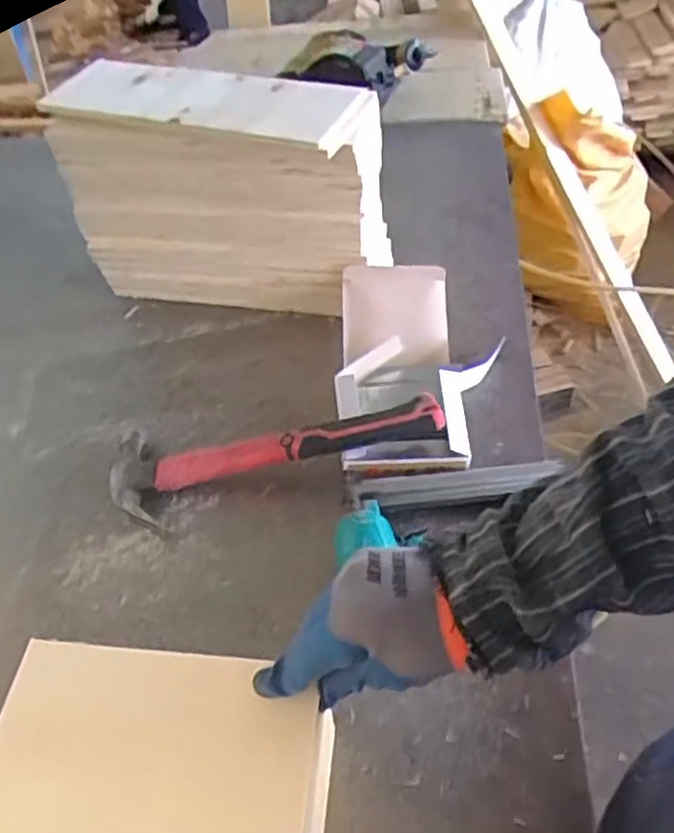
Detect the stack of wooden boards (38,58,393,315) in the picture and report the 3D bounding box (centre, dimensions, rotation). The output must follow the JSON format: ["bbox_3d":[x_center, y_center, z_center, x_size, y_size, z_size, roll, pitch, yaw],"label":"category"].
[{"bbox_3d":[-0.128,-0.266,0.866,0.340,0.235,0.137,7,51,13],"label":"stack of wooden boards"}]

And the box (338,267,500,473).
[{"bbox_3d":[0.088,-0.056,0.778,0.171,0.068,0.268,-1,49,6],"label":"box"}]

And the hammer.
[{"bbox_3d":[-0.066,0.020,0.722,0.327,0.070,0.113,-14,49,-5],"label":"hammer"}]

